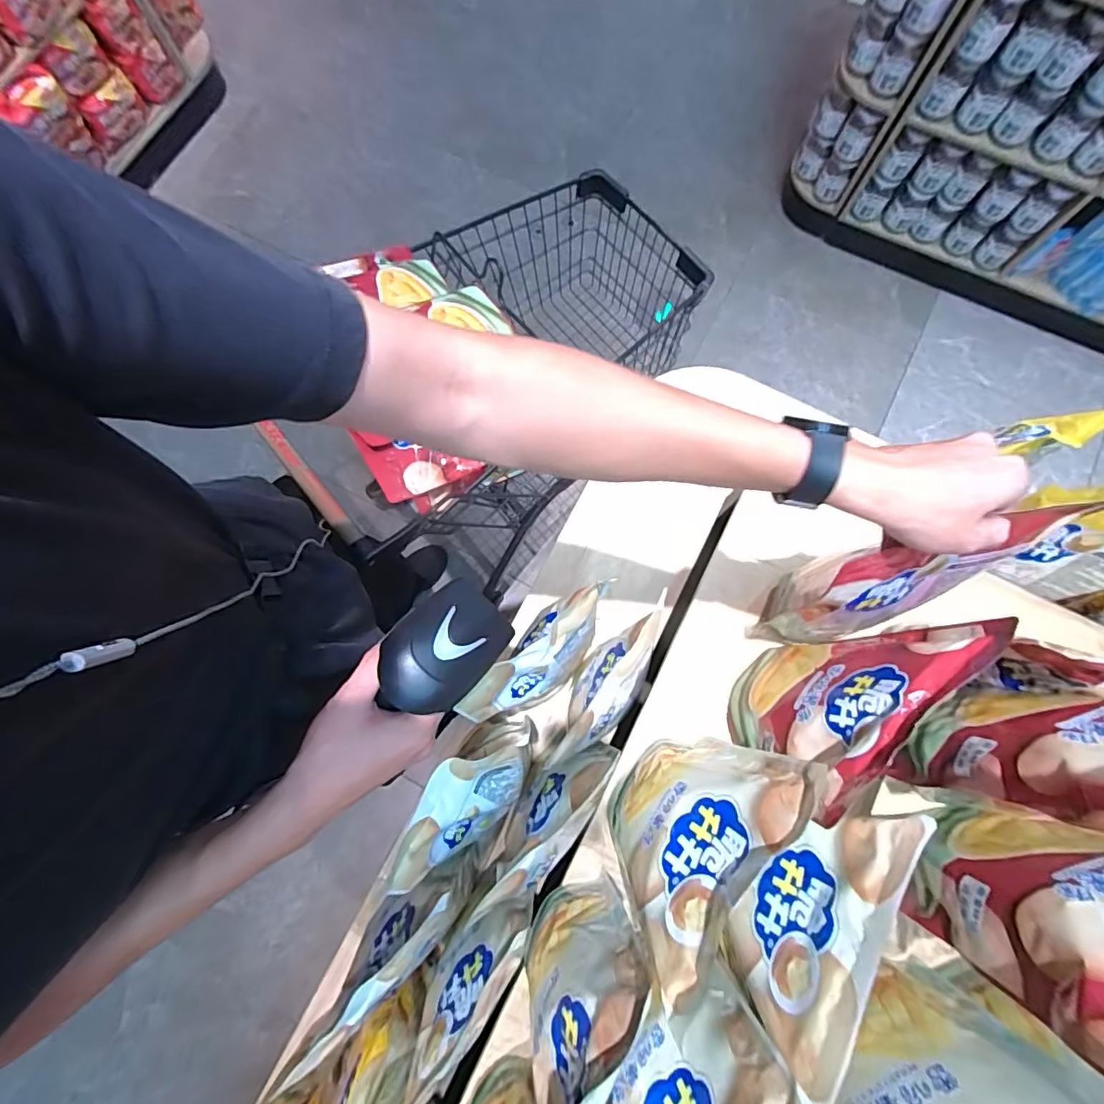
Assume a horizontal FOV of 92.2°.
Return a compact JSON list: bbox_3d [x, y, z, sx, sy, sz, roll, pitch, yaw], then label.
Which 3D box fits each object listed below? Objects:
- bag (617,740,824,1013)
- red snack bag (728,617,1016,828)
[{"bbox_3d":[0.116,0.236,0.479,0.058,0.246,0.179,37,80,7],"label":"bag"},{"bbox_3d":[0.253,0.133,0.507,0.192,0.258,0.048,-41,81,-8],"label":"red snack bag"}]

